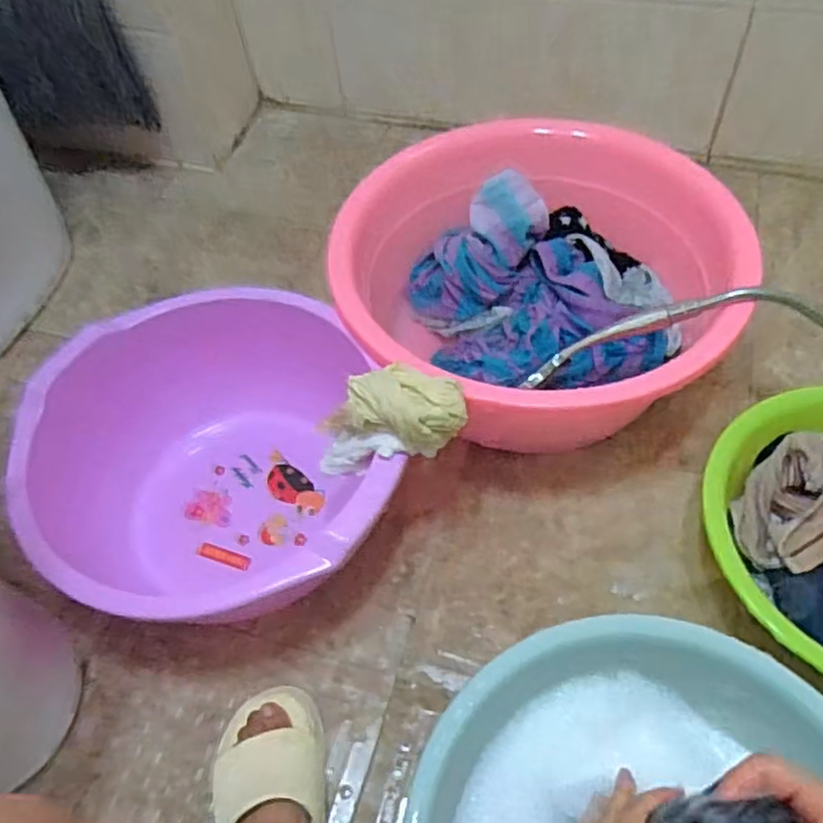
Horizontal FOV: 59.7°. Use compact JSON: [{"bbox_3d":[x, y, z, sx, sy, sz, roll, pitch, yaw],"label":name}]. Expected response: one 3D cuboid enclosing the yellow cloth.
[{"bbox_3d":[-0.003,-0.001,0.718,0.111,0.066,0.069,4,54,8],"label":"yellow cloth"}]

